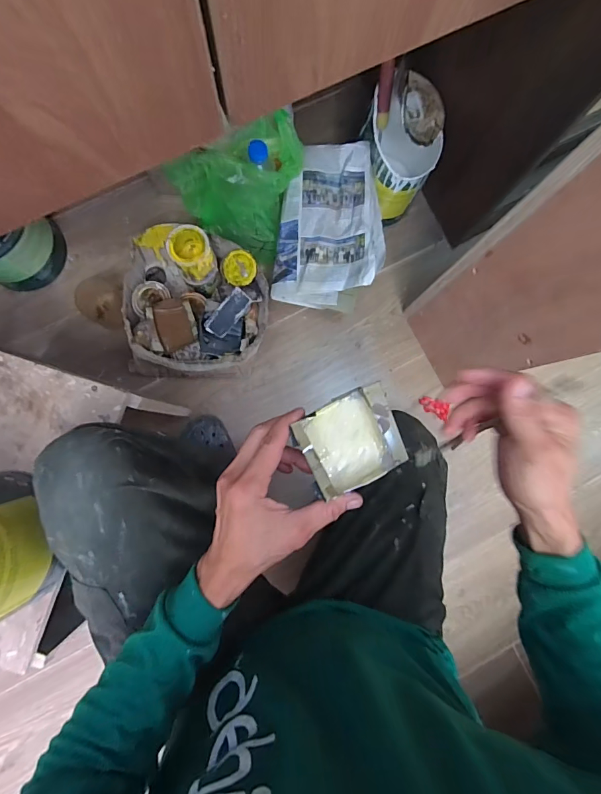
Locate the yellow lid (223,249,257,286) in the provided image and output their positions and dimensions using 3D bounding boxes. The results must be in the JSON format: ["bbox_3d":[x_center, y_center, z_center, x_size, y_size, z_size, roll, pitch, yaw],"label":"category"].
[{"bbox_3d":[-0.112,-0.237,0.736,0.060,0.015,0.063,0,85,-3],"label":"yellow lid"}]

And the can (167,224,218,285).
[{"bbox_3d":[-0.193,-0.255,0.718,0.070,0.082,0.080,-25,87,-5],"label":"can"}]

